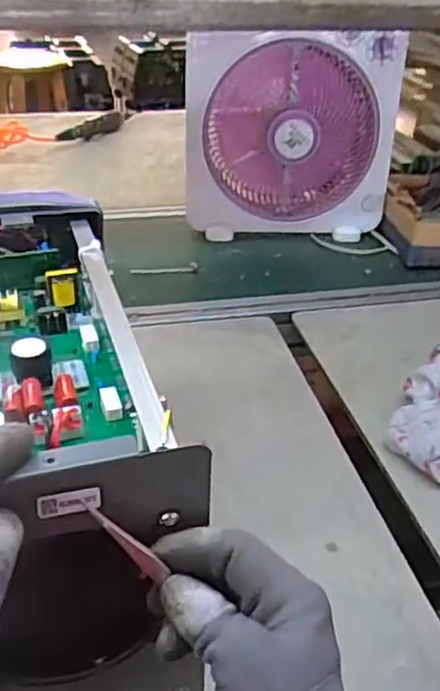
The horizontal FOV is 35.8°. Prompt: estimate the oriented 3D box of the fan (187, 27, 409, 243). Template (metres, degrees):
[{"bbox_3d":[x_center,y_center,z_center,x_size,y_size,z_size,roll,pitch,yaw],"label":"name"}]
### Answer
[{"bbox_3d":[0.110,-0.333,1.096,0.327,0.301,0.115,1,33,-4],"label":"fan"}]

